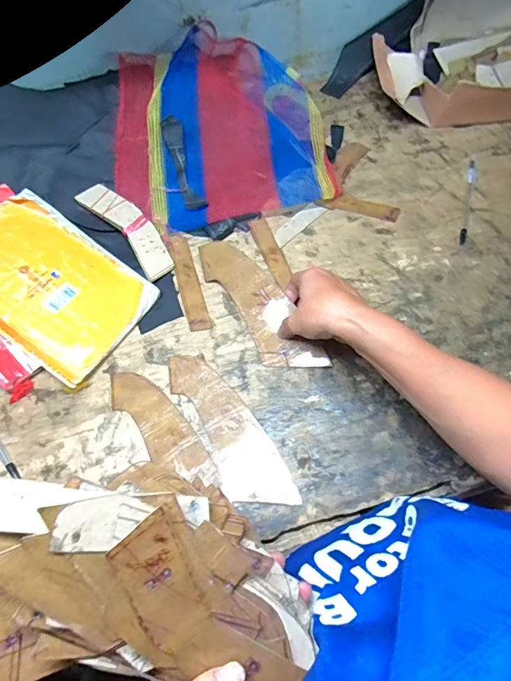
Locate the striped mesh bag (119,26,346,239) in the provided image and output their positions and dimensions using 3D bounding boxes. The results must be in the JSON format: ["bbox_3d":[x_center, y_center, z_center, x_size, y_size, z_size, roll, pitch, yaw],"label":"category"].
[{"bbox_3d":[-0.053,-0.279,0.552,0.271,0.085,0.254,-14,66,-4],"label":"striped mesh bag"}]

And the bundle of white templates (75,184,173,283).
[{"bbox_3d":[-0.154,-0.138,0.512,0.048,0.009,0.145,-40,83,-14],"label":"bundle of white templates"}]

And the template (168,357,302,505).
[{"bbox_3d":[-0.028,0.090,0.428,0.060,0.004,0.183,-30,68,-10],"label":"template"}]

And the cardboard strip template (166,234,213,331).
[{"bbox_3d":[-0.082,-0.072,0.503,0.025,0.004,0.136,-17,66,-5],"label":"cardboard strip template"}]

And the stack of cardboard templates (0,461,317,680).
[{"bbox_3d":[-0.064,0.156,0.255,0.201,0.056,0.152,6,92,-14],"label":"stack of cardboard templates"}]

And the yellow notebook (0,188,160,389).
[{"bbox_3d":[-0.227,-0.063,0.462,0.196,0.011,0.144,39,65,-3],"label":"yellow notebook"}]

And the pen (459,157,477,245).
[{"bbox_3d":[0.274,-0.180,0.533,0.011,0.007,0.139,14,67,9],"label":"pen"}]

